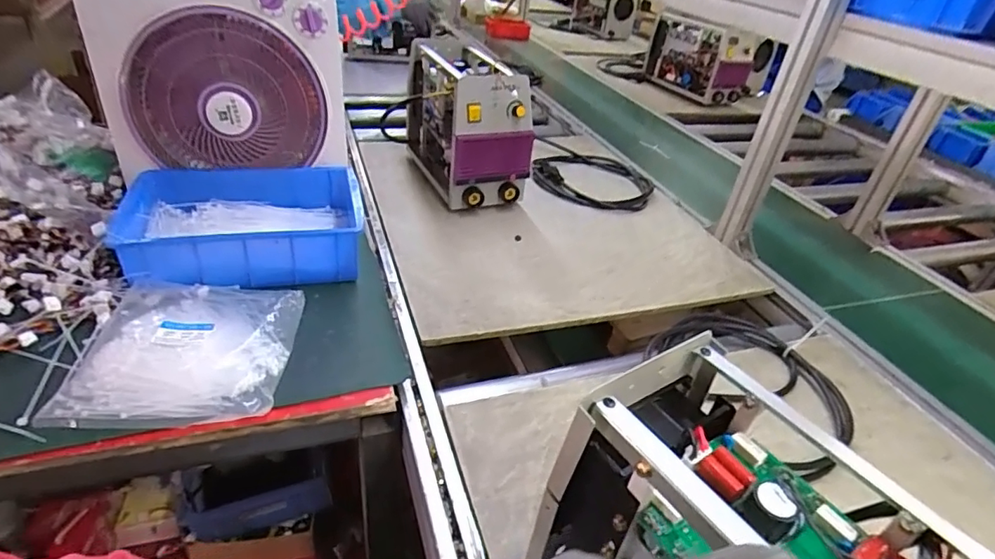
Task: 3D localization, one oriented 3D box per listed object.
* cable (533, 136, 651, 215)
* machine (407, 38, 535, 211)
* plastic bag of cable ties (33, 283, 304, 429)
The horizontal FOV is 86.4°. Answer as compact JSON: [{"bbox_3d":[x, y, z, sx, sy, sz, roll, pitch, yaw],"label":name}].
[{"bbox_3d":[0.208,-0.239,1.178,0.255,0.029,0.299,8,35,2],"label":"cable"},{"bbox_3d":[-0.069,-0.304,1.043,0.144,0.246,0.310,-11,39,-24],"label":"machine"},{"bbox_3d":[-0.345,0.075,0.589,0.212,0.041,0.200,0,35,-7],"label":"plastic bag of cable ties"}]

